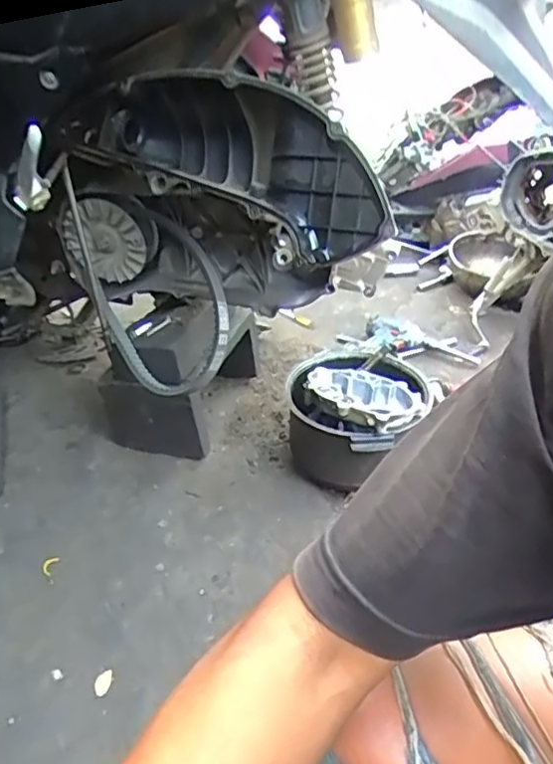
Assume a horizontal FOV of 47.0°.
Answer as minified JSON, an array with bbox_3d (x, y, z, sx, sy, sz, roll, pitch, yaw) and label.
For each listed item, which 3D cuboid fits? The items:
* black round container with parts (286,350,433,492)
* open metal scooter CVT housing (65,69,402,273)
[{"bbox_3d":[0.133,0.062,1.069,0.211,0.169,0.227,-1,35,1],"label":"black round container with parts"},{"bbox_3d":[-0.054,-0.285,0.778,0.431,0.153,0.103,27,42,14],"label":"open metal scooter CVT housing"}]

